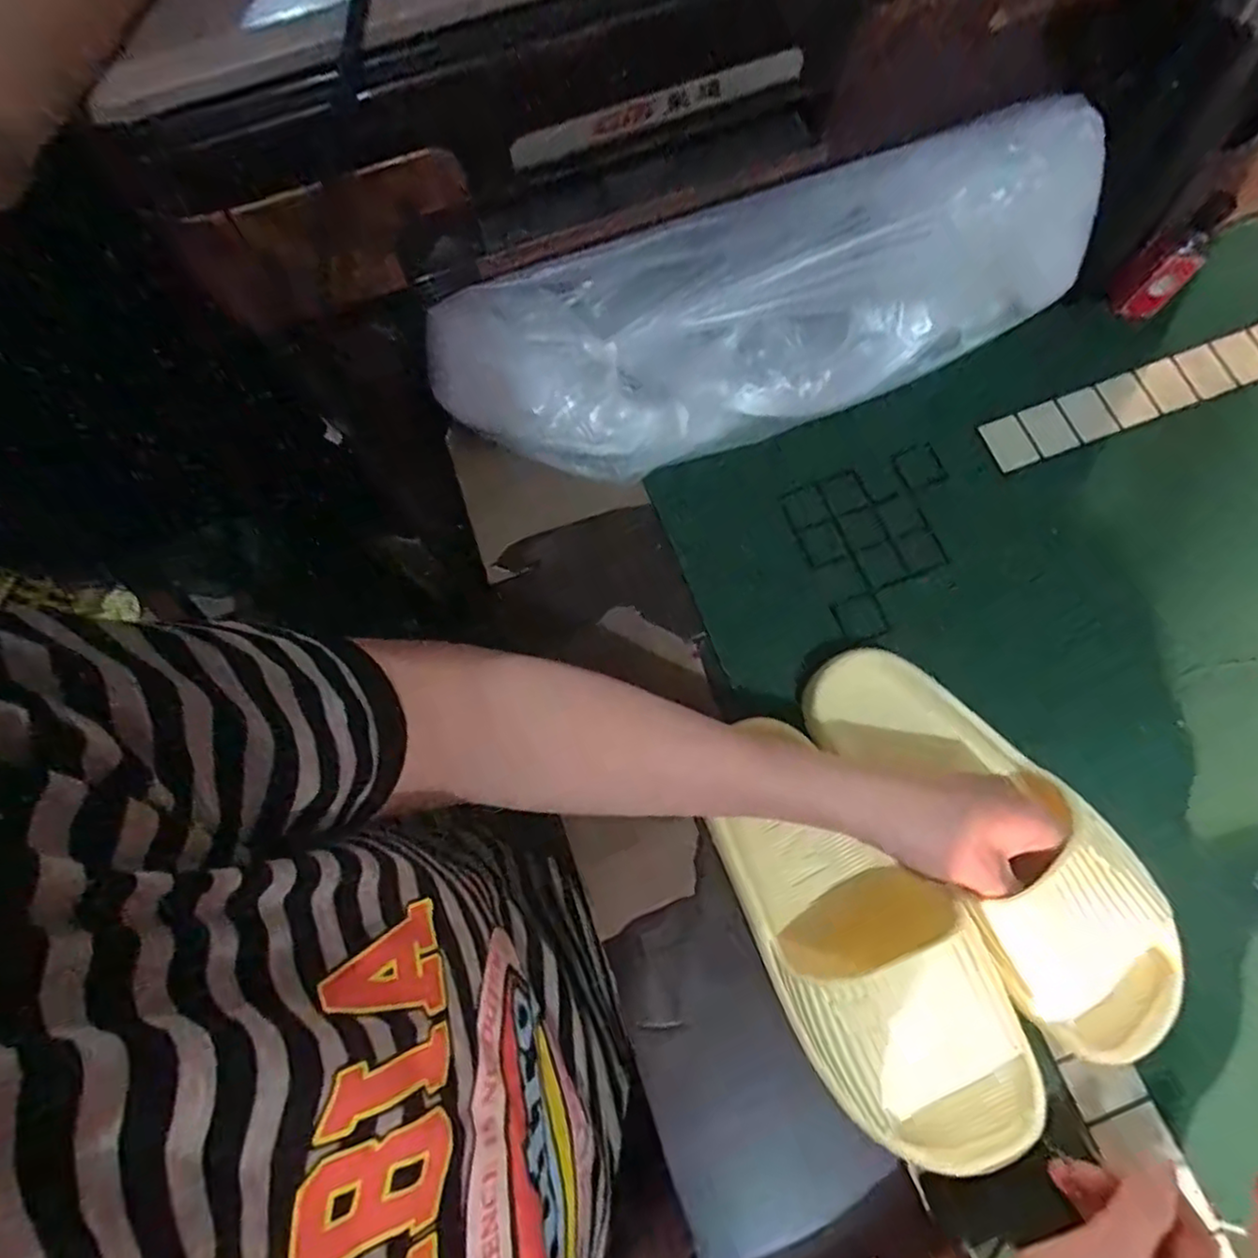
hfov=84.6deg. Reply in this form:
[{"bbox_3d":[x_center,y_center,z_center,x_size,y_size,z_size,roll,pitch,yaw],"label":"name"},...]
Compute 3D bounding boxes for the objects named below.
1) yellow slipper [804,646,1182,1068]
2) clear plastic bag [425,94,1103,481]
[{"bbox_3d":[0.206,0.111,0.385,0.105,0.061,0.250,-32,70,-8],"label":"yellow slipper"},{"bbox_3d":[0.090,-0.195,0.448,0.421,0.134,0.095,-21,73,-4],"label":"clear plastic bag"}]

